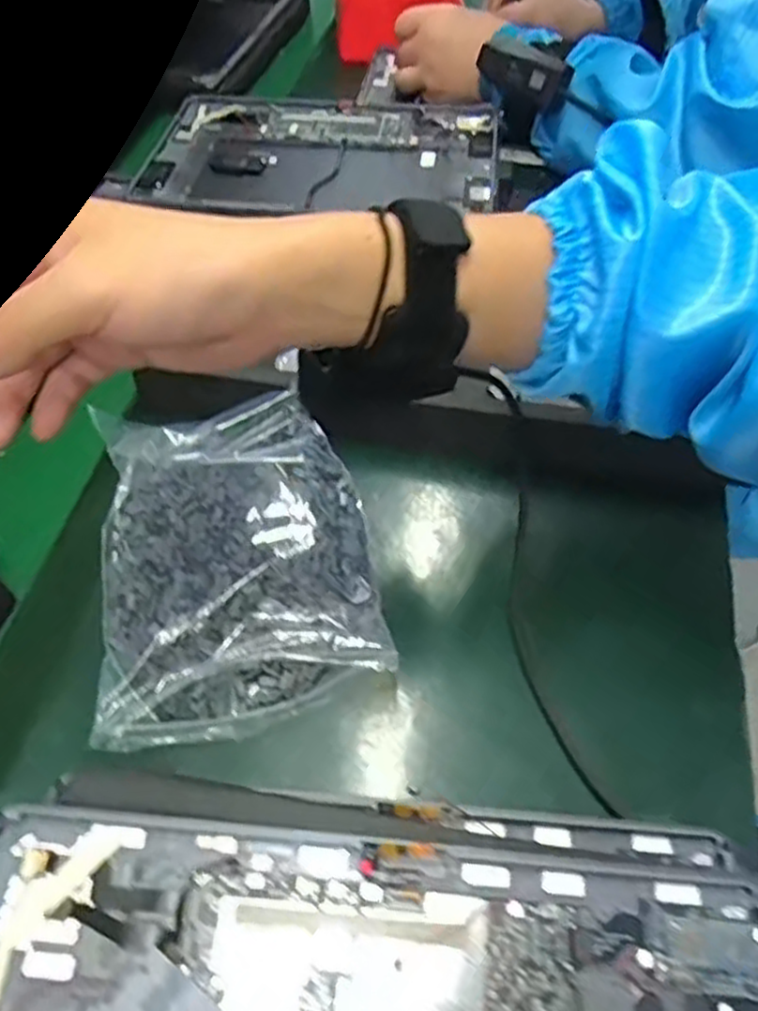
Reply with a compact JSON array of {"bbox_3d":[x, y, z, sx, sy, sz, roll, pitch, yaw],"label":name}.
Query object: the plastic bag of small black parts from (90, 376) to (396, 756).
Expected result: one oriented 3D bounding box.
[{"bbox_3d":[-0.081,0.023,0.414,0.147,0.046,0.186,-12,55,-4],"label":"plastic bag of small black parts"}]

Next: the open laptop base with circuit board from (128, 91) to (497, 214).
[{"bbox_3d":[-0.043,-0.266,0.556,0.252,0.013,0.169,3,55,7],"label":"open laptop base with circuit board"}]

